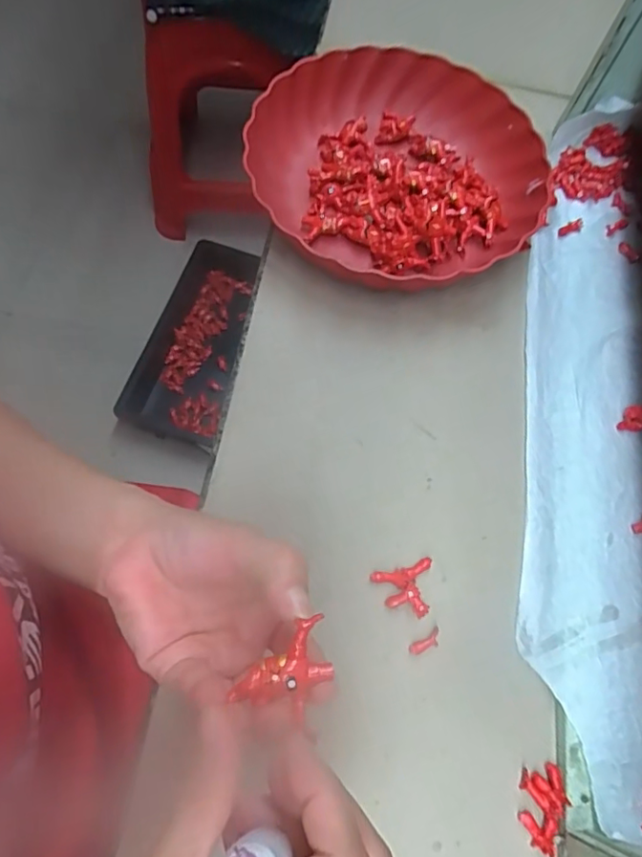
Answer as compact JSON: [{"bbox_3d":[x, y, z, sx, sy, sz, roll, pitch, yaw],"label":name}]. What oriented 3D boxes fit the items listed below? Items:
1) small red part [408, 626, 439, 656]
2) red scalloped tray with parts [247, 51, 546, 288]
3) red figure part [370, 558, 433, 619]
[{"bbox_3d":[0.068,0.137,0.350,0.023,0.004,0.009,-30,73,-14],"label":"small red part"},{"bbox_3d":[0.063,-0.216,0.463,0.244,0.051,0.235,-39,75,-16],"label":"red scalloped tray with parts"},{"bbox_3d":[0.057,0.106,0.358,0.040,0.009,0.034,-13,70,-8],"label":"red figure part"}]

